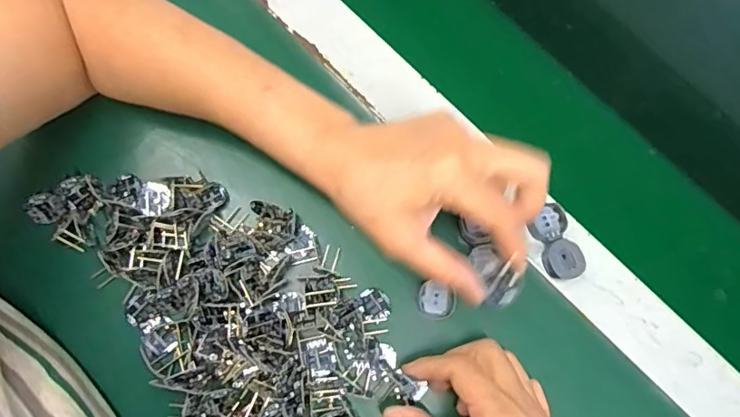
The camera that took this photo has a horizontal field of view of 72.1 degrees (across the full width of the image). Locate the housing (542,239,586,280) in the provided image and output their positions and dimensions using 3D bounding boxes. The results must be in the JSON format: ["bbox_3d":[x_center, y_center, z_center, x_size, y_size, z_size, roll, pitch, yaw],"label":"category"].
[{"bbox_3d":[0.137,0.037,0.363,0.023,0.017,0.027,-18,80,-6],"label":"housing"}]

